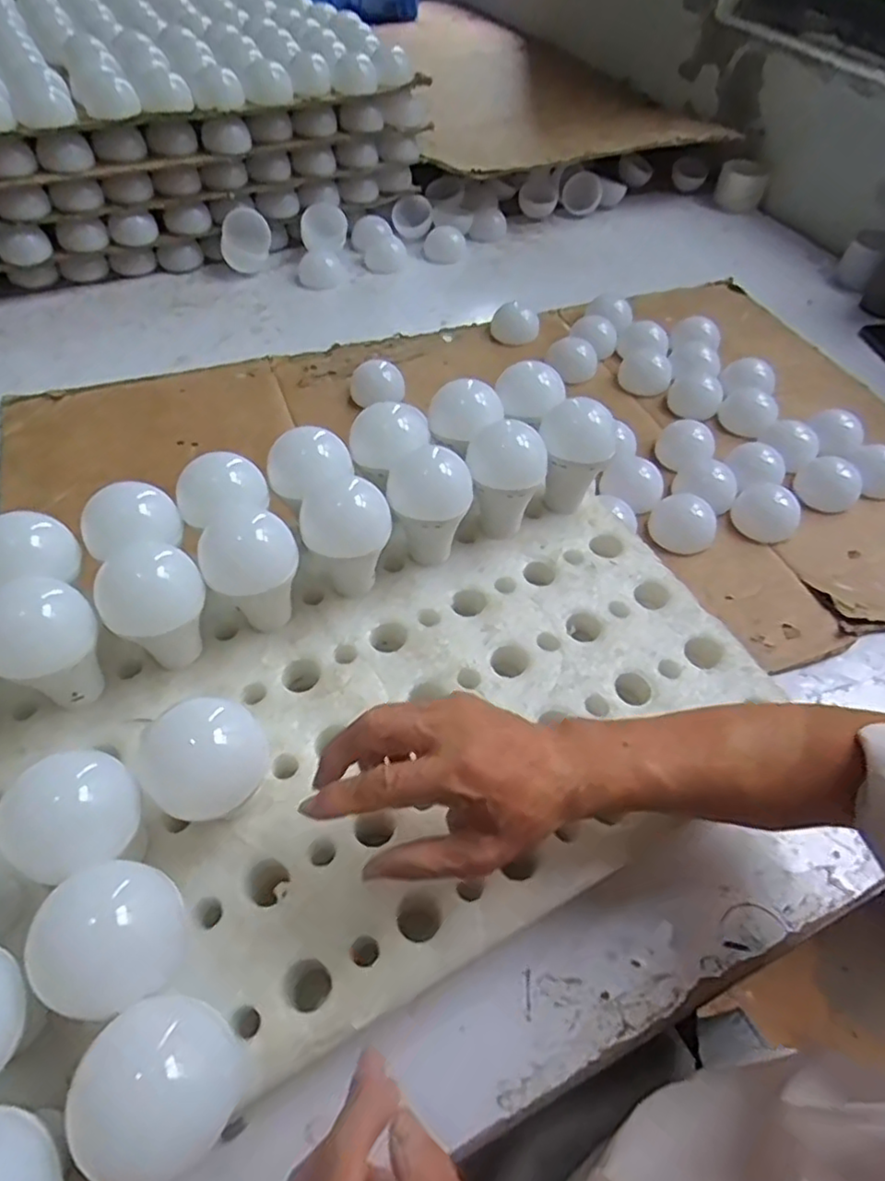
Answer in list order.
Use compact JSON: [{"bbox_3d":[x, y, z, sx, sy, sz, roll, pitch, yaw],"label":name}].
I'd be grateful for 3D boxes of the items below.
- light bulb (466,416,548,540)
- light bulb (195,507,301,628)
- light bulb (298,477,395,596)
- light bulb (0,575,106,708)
[{"bbox_3d":[0.052,-0.094,0.554,0.062,0.089,0.066,12,52,5],"label":"light bulb"},{"bbox_3d":[-0.137,-0.010,0.478,0.064,0.095,0.058,-20,56,-19],"label":"light bulb"},{"bbox_3d":[-0.072,-0.037,0.503,0.064,0.086,0.063,2,52,-2],"label":"light bulb"},{"bbox_3d":[-0.254,0.041,0.430,0.064,0.088,0.061,-34,62,-26],"label":"light bulb"}]

